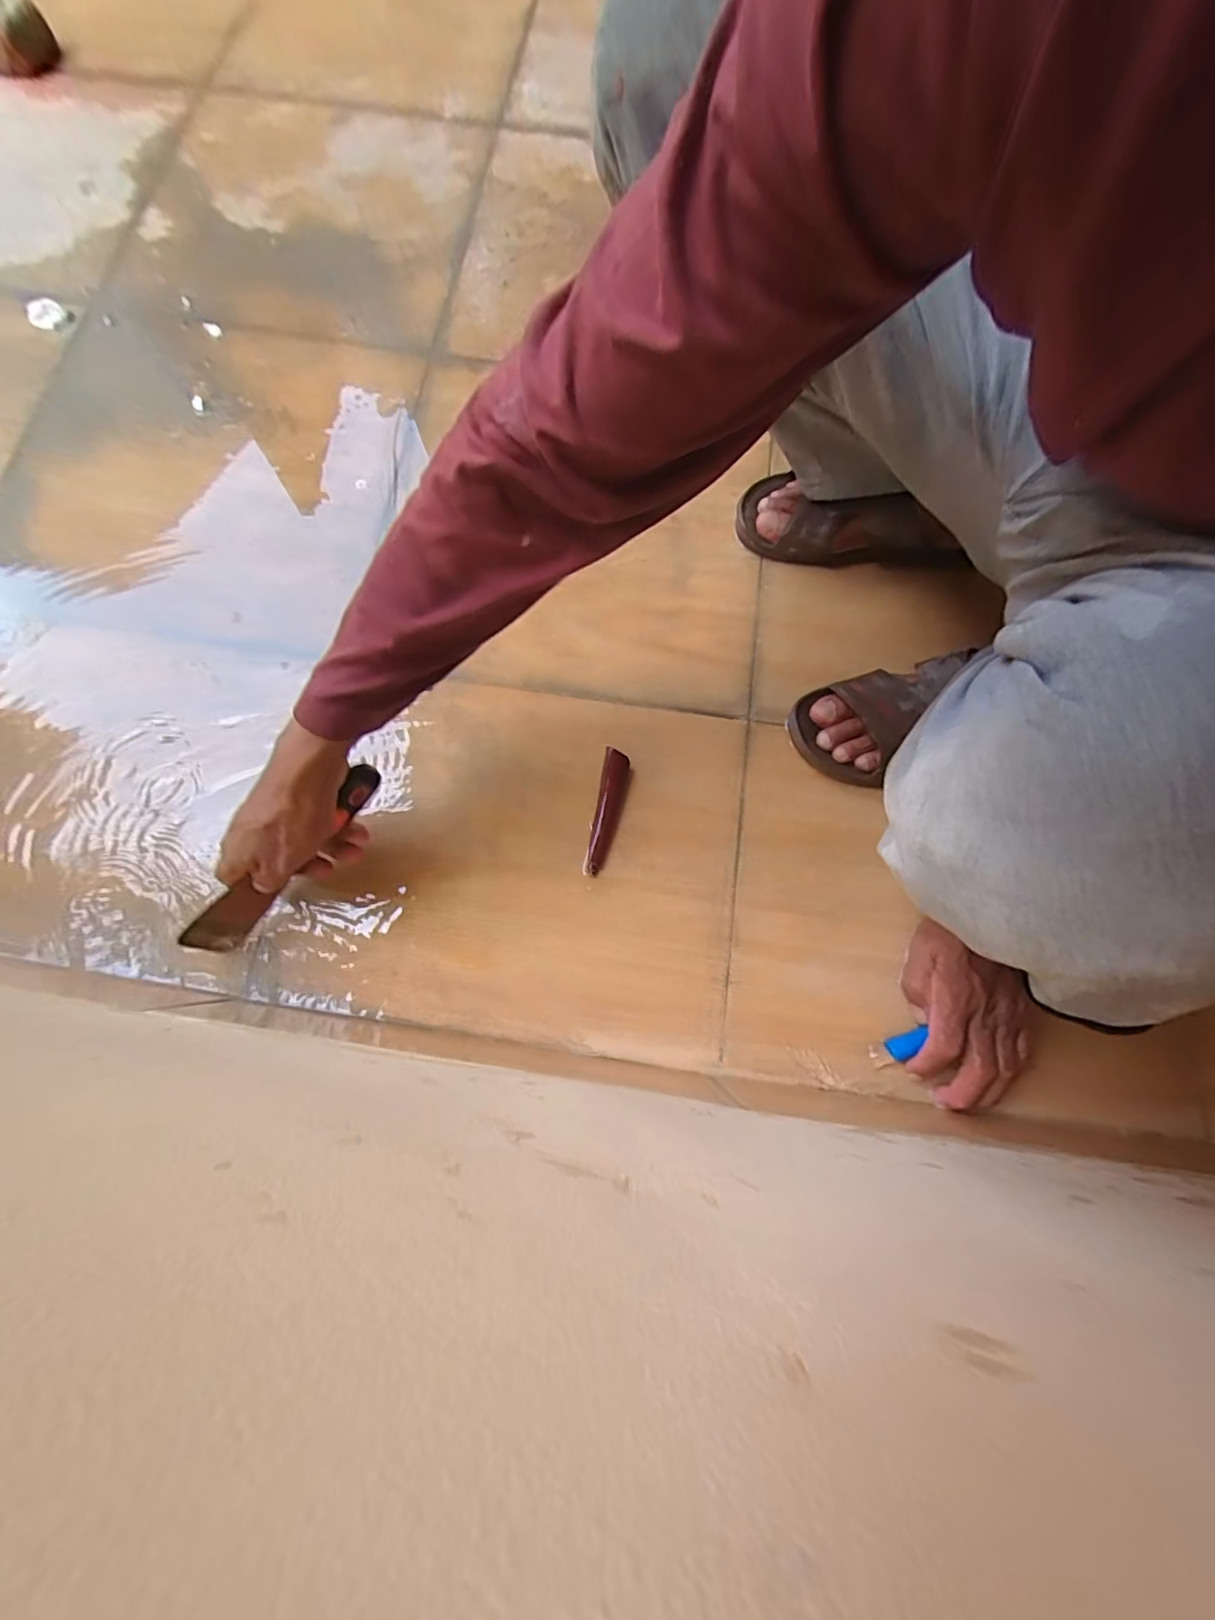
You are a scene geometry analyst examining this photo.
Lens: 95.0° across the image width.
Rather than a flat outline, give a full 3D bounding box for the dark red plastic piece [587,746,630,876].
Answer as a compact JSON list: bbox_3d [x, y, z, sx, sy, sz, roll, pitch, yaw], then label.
[{"bbox_3d":[0.002,0.001,0.493,0.024,0.017,0.111,9,75,2],"label":"dark red plastic piece"}]

